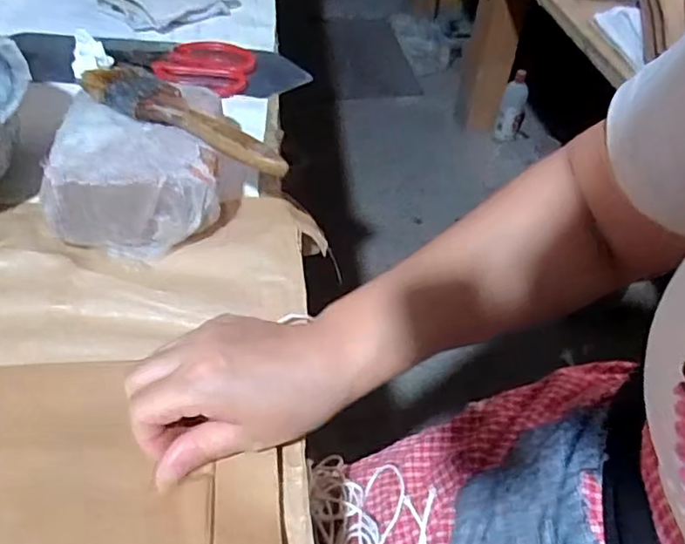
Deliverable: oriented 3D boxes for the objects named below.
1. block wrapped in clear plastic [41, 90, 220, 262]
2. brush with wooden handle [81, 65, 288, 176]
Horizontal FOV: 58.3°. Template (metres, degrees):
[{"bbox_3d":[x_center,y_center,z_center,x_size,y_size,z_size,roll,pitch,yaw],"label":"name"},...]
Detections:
[{"bbox_3d":[-0.150,-0.069,0.451,0.113,0.058,0.112,-4,47,-9],"label":"block wrapped in clear plastic"},{"bbox_3d":[-0.112,-0.114,0.446,0.166,0.027,0.038,26,50,17],"label":"brush with wooden handle"}]

